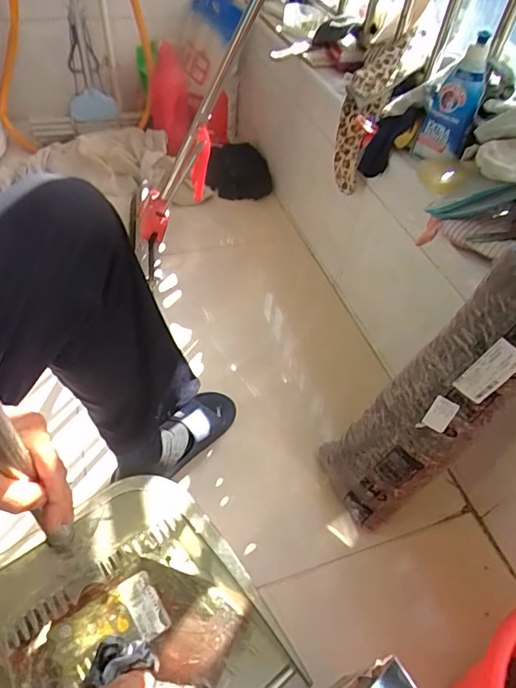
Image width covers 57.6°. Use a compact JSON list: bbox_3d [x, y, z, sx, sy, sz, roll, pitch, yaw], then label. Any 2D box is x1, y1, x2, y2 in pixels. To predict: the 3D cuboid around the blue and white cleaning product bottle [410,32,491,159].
[{"bbox_3d":[0.305,-0.375,0.735,0.077,0.166,0.048,20,52,13],"label":"blue and white cleaning product bottle"}]

